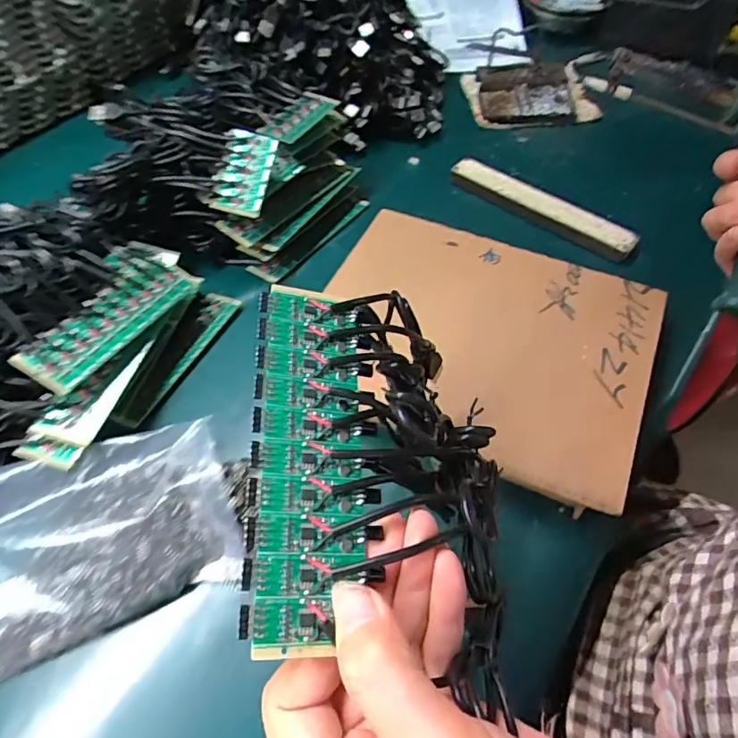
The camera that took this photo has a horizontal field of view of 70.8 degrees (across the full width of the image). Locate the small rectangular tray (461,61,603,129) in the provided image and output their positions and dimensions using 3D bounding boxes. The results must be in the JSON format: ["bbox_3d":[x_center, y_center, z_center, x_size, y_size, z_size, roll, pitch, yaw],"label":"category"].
[{"bbox_3d":[0.205,-0.346,0.654,0.159,0.030,0.117,3,56,1],"label":"small rectangular tray"}]

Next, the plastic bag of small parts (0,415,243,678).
[{"bbox_3d":[-0.181,0.105,0.331,0.181,0.042,0.112,-18,58,-13],"label":"plastic bag of small parts"}]

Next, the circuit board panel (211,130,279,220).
[{"bbox_3d":[-0.108,-0.171,0.452,0.043,0.007,0.073,13,85,-2],"label":"circuit board panel"}]

